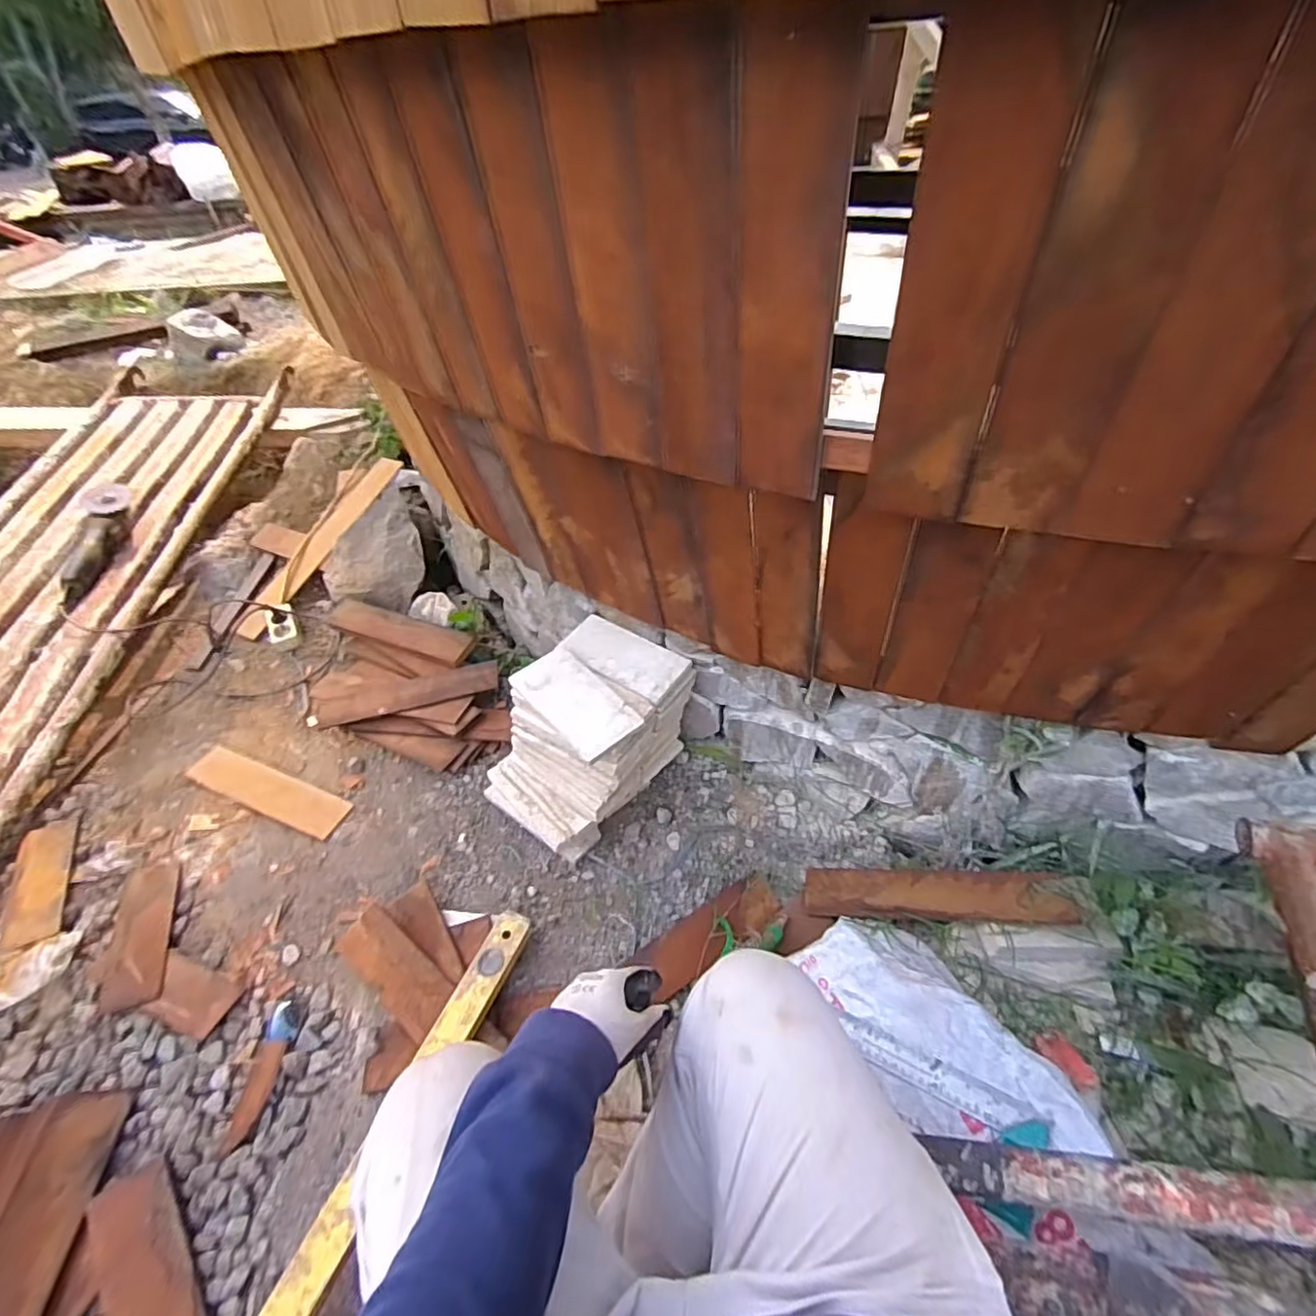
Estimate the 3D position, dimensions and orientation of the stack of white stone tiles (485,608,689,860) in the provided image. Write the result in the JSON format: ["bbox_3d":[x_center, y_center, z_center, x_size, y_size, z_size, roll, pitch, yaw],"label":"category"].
[{"bbox_3d":[-0.113,0.128,1.043,0.251,0.274,0.291,30,54,31],"label":"stack of white stone tiles"}]

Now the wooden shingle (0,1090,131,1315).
[{"bbox_3d":[-0.729,0.658,0.761,0.084,0.009,0.239,9,38,-19],"label":"wooden shingle"}]

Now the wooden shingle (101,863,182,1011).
[{"bbox_3d":[-0.819,0.431,1.021,0.084,0.012,0.244,-17,43,-16],"label":"wooden shingle"}]

